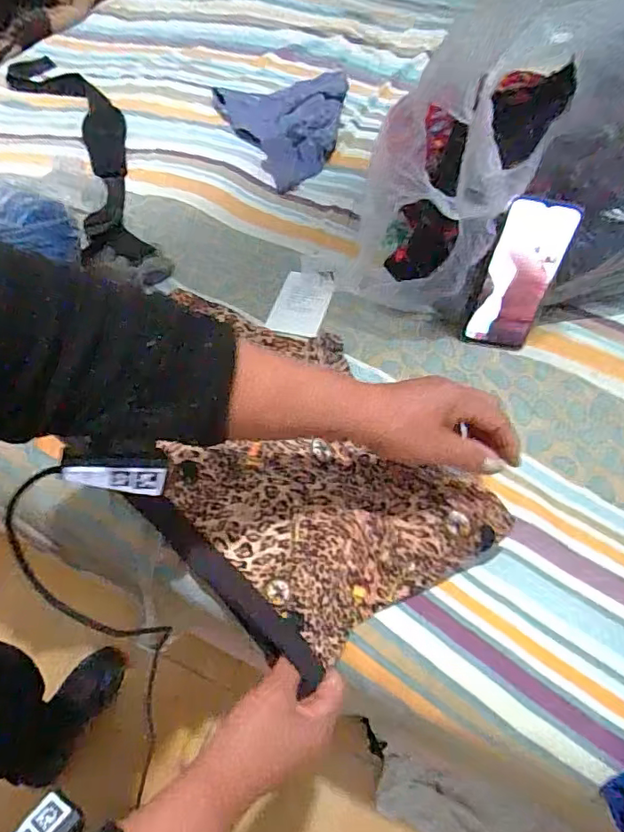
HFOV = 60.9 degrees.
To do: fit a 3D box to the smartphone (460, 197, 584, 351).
[{"bbox_3d":[0.217,-0.144,0.562,0.079,0.159,0.016,6,39,-8],"label":"smartphone"}]

